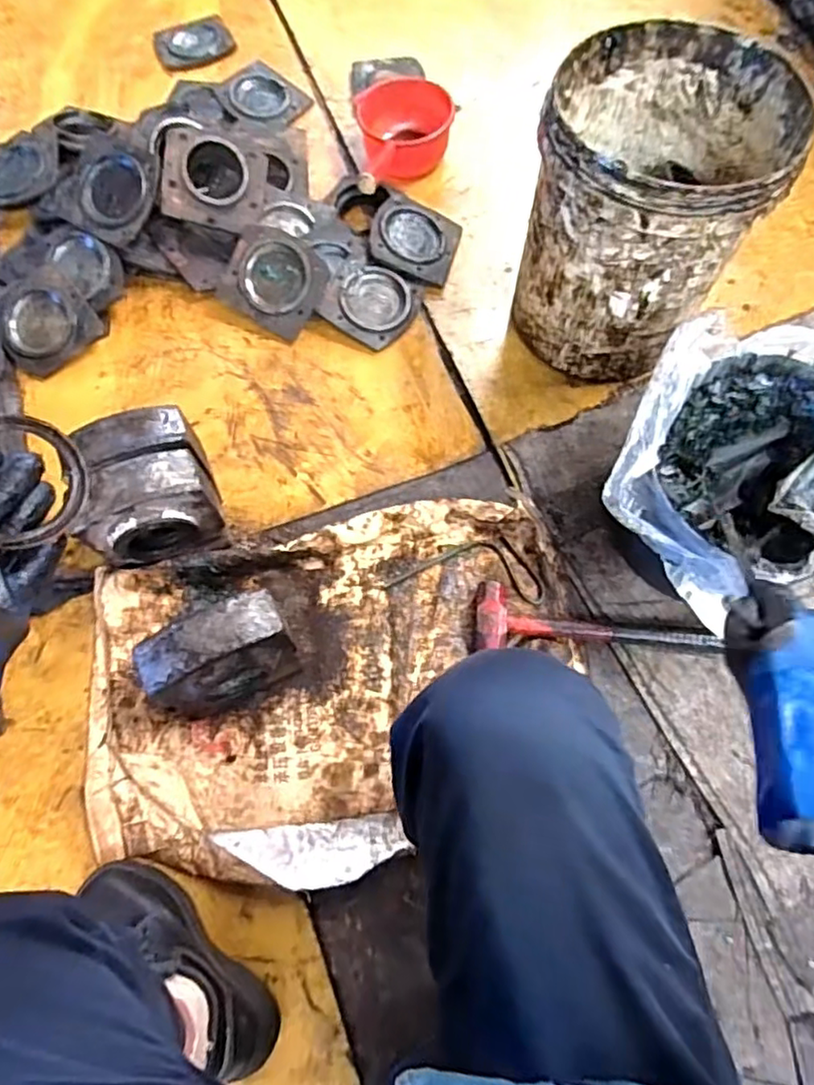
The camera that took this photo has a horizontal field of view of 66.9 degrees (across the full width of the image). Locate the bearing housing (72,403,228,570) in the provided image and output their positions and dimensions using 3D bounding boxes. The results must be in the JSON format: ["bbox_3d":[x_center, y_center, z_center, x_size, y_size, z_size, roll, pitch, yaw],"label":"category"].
[{"bbox_3d":[-0.314,-0.057,0.763,0.148,0.165,0.151,-18,69,-6],"label":"bearing housing"}]

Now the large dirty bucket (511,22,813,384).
[{"bbox_3d":[0.308,-0.431,0.829,0.278,0.303,0.311,19,70,9],"label":"large dirty bucket"}]

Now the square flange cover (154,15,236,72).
[{"bbox_3d":[-0.437,-1.026,1.270,0.149,0.017,0.145,-26,70,-9],"label":"square flange cover"}]

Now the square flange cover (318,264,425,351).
[{"bbox_3d":[-0.058,-0.379,0.979,0.138,0.020,0.126,27,80,-1],"label":"square flange cover"}]

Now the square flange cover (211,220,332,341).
[{"bbox_3d":[-0.209,-0.414,0.968,0.151,0.021,0.139,31,95,-3],"label":"square flange cover"}]

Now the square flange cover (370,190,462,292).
[{"bbox_3d":[0.012,-0.495,1.010,0.142,0.018,0.136,22,75,-12],"label":"square flange cover"}]

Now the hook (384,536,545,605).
[{"bbox_3d":[0.079,0.031,0.809,0.202,0.011,0.082,6,69,4],"label":"hook"}]

